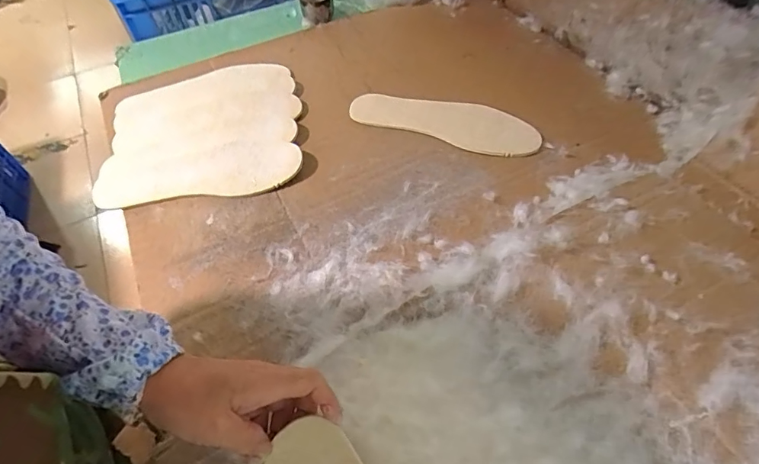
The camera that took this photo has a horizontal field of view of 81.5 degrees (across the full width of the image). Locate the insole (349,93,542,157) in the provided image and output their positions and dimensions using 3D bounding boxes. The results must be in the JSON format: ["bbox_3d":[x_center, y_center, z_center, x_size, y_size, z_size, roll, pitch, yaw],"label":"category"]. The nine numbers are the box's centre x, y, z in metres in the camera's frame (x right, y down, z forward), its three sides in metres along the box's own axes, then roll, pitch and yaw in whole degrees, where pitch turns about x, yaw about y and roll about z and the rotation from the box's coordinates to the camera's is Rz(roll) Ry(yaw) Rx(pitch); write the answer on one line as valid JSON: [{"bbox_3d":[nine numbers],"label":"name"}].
[{"bbox_3d":[0.089,-0.161,0.635,0.270,0.007,0.083,14,56,14],"label":"insole"}]

